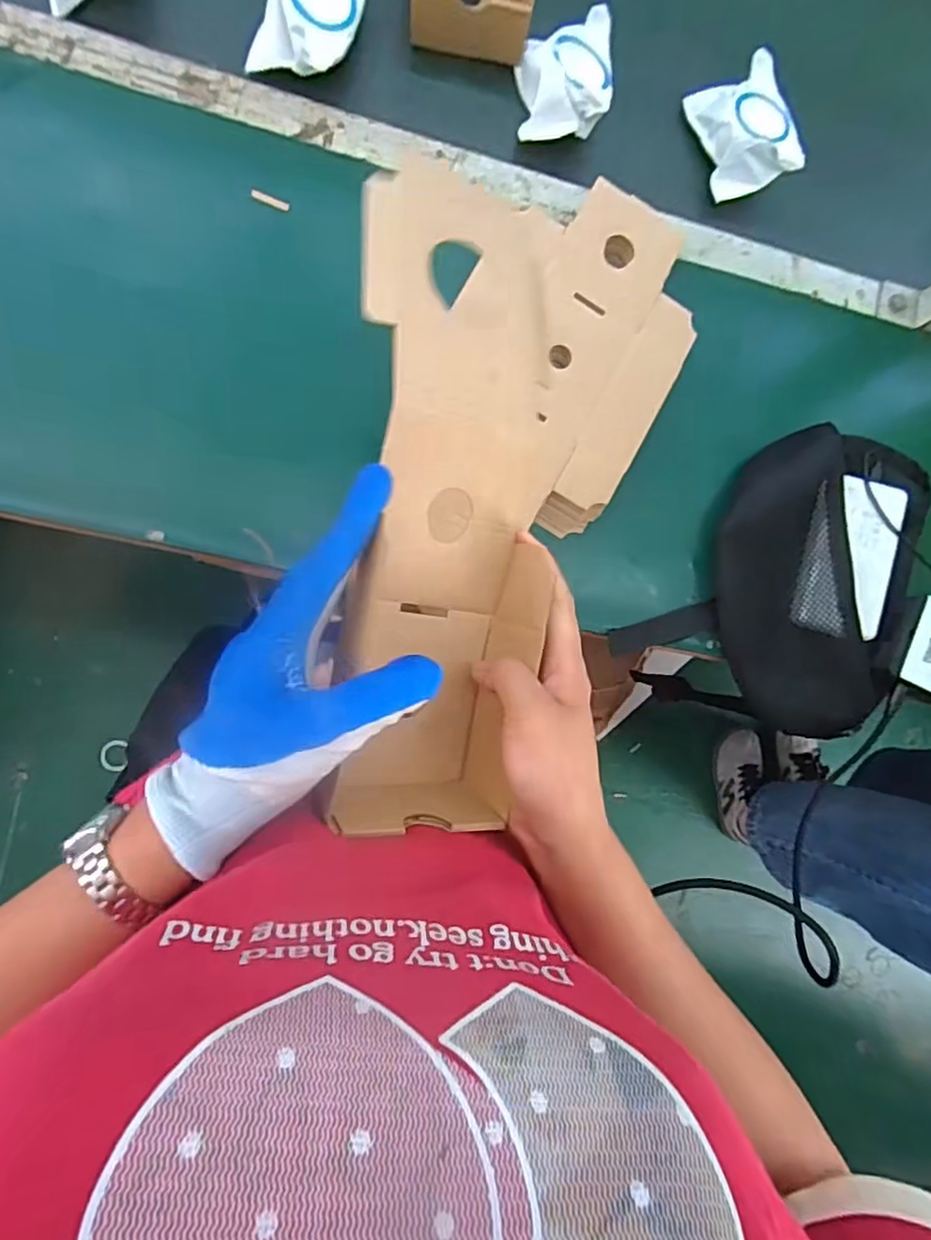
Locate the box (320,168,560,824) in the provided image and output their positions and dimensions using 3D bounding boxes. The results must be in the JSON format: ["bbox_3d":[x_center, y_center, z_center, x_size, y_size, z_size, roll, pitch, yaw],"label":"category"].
[{"bbox_3d":[-0.008,-0.084,0.353,0.105,0.078,0.366,5,91,-7],"label":"box"}]

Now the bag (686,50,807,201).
[{"bbox_3d":[0.260,-0.451,0.579,0.077,0.038,0.105,-16,92,-11],"label":"bag"}]

